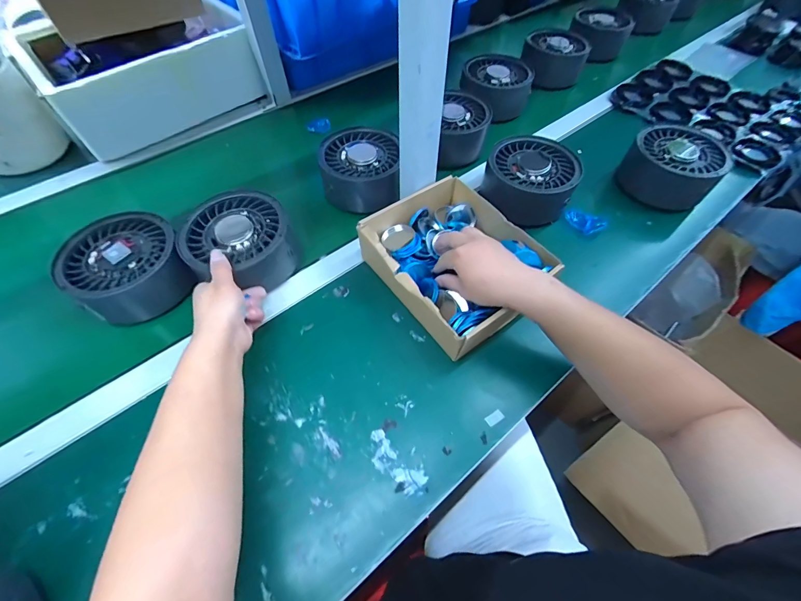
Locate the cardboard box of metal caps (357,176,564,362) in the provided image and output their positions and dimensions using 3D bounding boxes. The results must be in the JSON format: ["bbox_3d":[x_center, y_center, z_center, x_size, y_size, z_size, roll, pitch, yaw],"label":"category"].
[{"bbox_3d":[0.071,-0.057,0.476,0.181,0.079,0.220,-33,66,-17],"label":"cardboard box of metal caps"}]

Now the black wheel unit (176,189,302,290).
[{"bbox_3d":[-0.222,-0.080,0.489,0.132,0.076,0.127,0,61,0],"label":"black wheel unit"}]

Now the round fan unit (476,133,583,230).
[{"bbox_3d":[0.202,-0.186,0.567,0.130,0.093,0.121,0,58,0],"label":"round fan unit"}]

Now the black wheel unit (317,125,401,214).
[{"bbox_3d":[-0.064,-0.216,0.582,0.119,0.080,0.122,-4,58,-2],"label":"black wheel unit"}]

